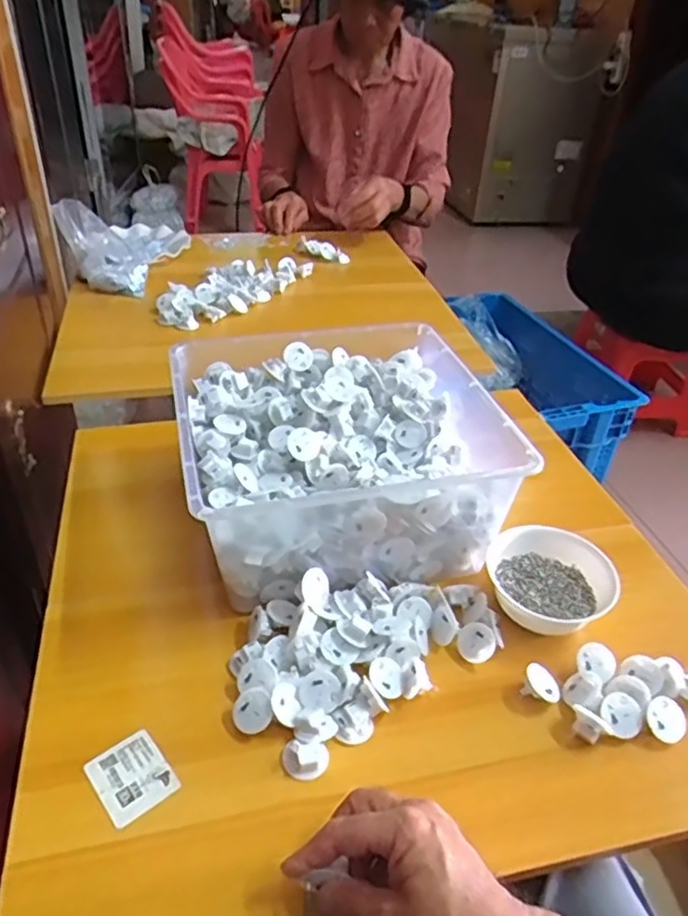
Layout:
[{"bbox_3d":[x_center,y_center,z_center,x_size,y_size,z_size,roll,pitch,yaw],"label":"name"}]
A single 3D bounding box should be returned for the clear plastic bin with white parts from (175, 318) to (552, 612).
[{"bbox_3d":[-0.005,-0.012,0.716,0.319,0.126,0.293,-7,37,-14],"label":"clear plastic bin with white parts"}]

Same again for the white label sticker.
[{"bbox_3d":[-0.157,0.236,0.503,0.050,0.004,0.061,-25,45,-33],"label":"white label sticker"}]

